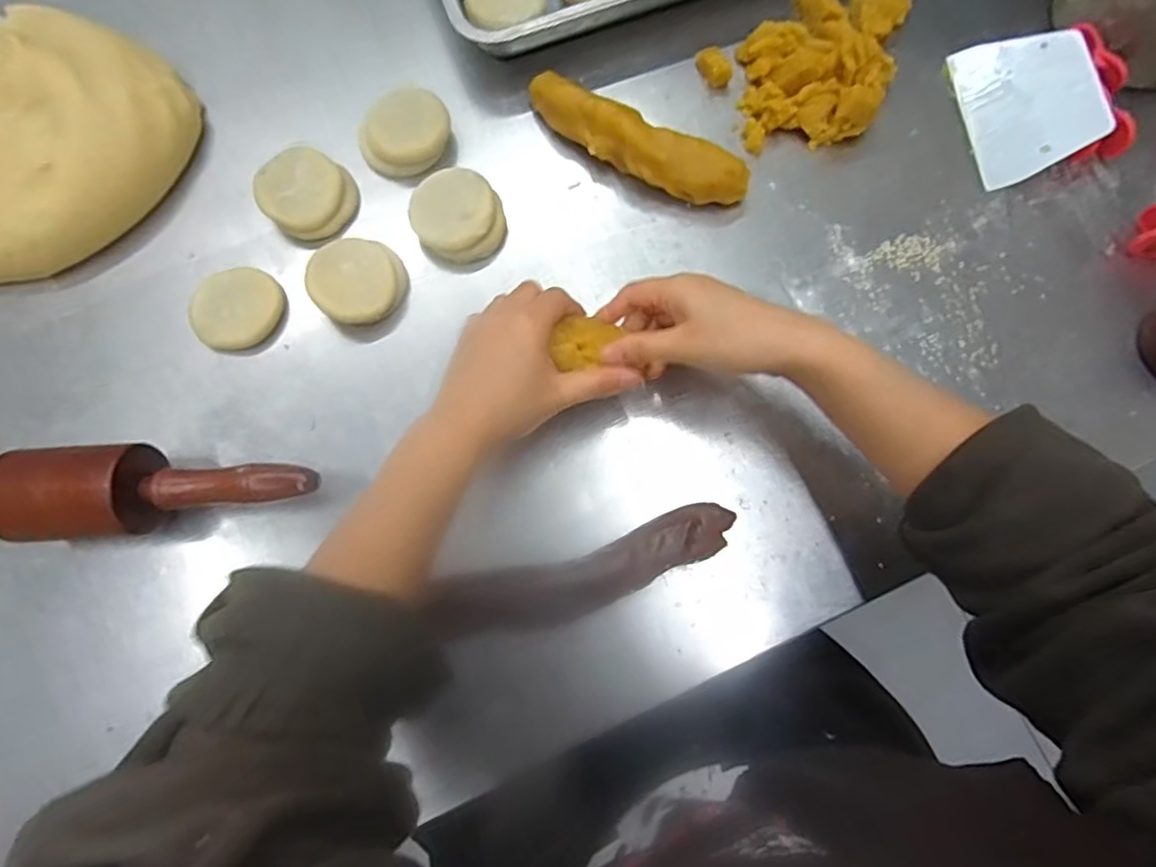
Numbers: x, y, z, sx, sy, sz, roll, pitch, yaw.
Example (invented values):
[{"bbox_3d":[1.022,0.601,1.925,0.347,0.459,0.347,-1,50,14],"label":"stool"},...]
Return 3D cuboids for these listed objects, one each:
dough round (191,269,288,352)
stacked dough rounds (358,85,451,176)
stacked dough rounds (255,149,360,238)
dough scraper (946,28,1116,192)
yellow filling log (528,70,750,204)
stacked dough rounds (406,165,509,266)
[{"bbox_3d":[-0.253,-0.094,0.465,0.057,0.012,0.064,40,80,10],"label":"dough round"},{"bbox_3d":[-0.135,-0.236,0.497,0.061,0.030,0.067,0,75,1],"label":"stacked dough rounds"},{"bbox_3d":[-0.209,-0.184,0.483,0.064,0.029,0.066,0,75,1],"label":"stacked dough rounds"},{"bbox_3d":[0.350,-0.258,0.485,0.087,0.009,0.117,-15,76,24],"label":"dough scraper"},{"bbox_3d":[0.041,-0.222,0.479,0.179,0.033,0.038,30,78,9],"label":"yellow filling log"},{"bbox_3d":[-0.091,-0.165,0.482,0.067,0.031,0.072,0,75,1],"label":"stacked dough rounds"}]

